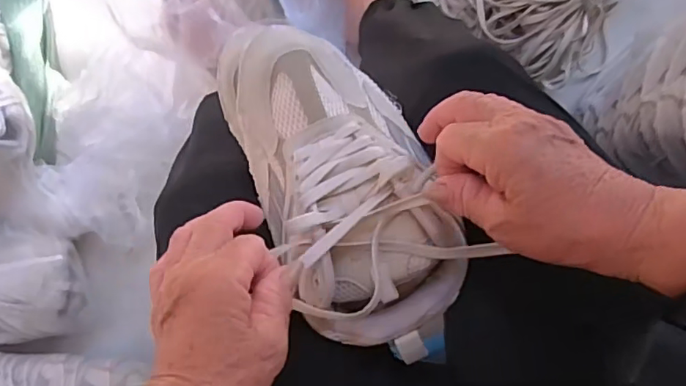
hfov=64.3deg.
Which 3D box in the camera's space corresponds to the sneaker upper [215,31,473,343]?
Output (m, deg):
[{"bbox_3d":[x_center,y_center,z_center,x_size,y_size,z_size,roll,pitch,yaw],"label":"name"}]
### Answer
[{"bbox_3d":[-0.011,-0.010,0.360,0.126,0.067,0.221,-29,79,5],"label":"sneaker upper"}]

